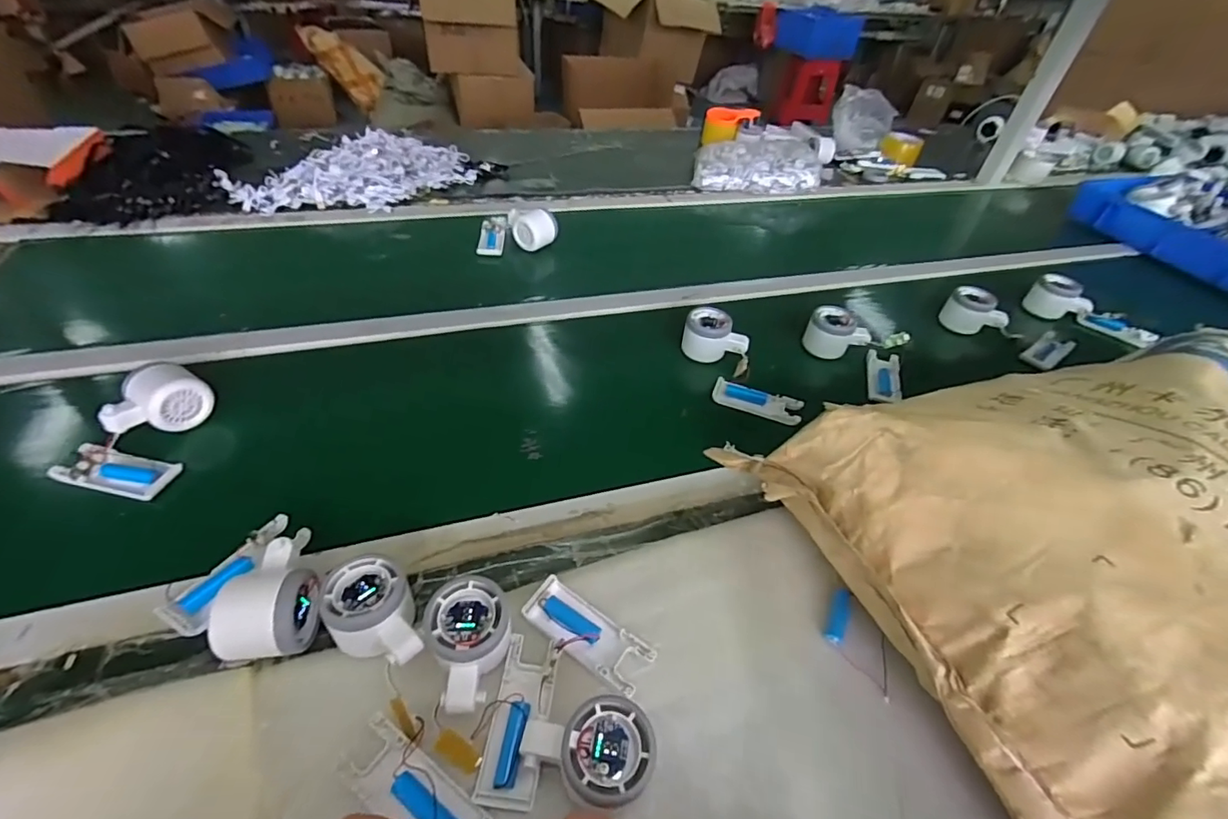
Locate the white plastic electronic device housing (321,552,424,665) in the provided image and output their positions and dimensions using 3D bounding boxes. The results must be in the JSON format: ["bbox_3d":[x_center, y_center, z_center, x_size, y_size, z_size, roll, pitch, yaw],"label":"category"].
[{"bbox_3d":[-0.179,0.155,0.383,0.058,0.049,0.082,-15,49,-21],"label":"white plastic electronic device housing"}]

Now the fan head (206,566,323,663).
[{"bbox_3d":[-0.253,0.146,0.374,0.057,0.050,0.059,4,45,-4],"label":"fan head"}]

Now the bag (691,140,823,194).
[{"bbox_3d":[0.301,-0.537,1.129,0.265,0.074,0.176,2,45,-5],"label":"bag"}]

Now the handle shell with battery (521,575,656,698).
[{"bbox_3d":[-0.022,0.174,0.401,0.103,0.017,0.043,29,48,21],"label":"handle shell with battery"}]

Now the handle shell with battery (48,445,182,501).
[{"bbox_3d":[-0.465,0.059,0.482,0.098,0.023,0.042,11,45,4],"label":"handle shell with battery"}]

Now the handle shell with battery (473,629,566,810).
[{"bbox_3d":[-0.065,0.212,0.359,0.039,0.021,0.102,9,44,1],"label":"handle shell with battery"}]

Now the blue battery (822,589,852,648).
[{"bbox_3d":[0.190,0.176,0.436,0.014,0.014,0.047,24,47,17],"label":"blue battery"}]

